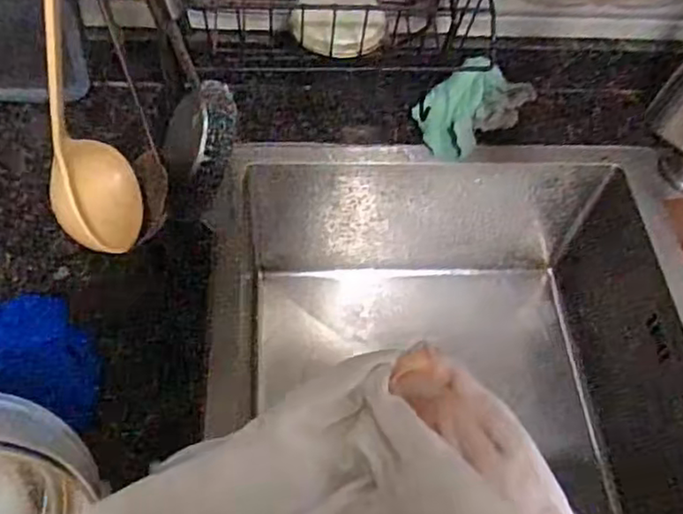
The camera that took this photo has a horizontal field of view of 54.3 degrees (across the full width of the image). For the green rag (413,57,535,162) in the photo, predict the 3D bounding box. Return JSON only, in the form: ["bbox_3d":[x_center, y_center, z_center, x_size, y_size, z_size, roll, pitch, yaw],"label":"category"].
[{"bbox_3d":[0.135,-0.153,0.672,0.108,0.062,0.067,-24,62,-20],"label":"green rag"}]

